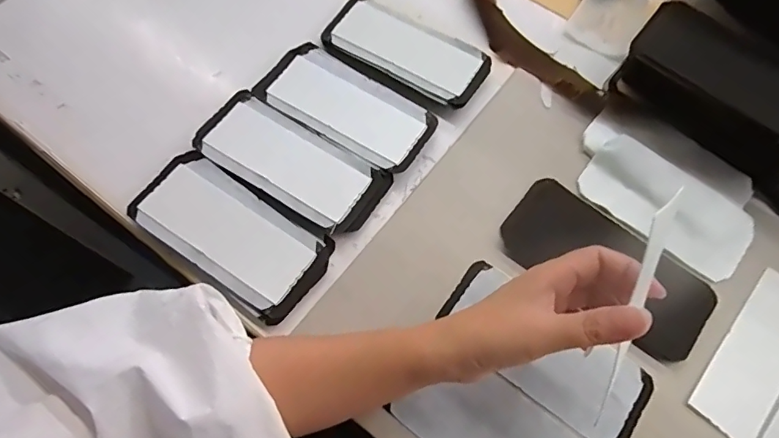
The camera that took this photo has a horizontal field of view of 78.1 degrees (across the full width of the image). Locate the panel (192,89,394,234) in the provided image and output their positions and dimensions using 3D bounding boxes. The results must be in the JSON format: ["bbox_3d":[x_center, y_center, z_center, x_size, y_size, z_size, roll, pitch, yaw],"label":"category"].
[{"bbox_3d":[-0.089,-0.050,0.437,0.172,0.022,0.074,30,71,12],"label":"panel"}]

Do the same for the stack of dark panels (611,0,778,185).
[{"bbox_3d":[0.311,-0.115,0.437,0.183,0.068,0.094,41,74,15],"label":"stack of dark panels"}]

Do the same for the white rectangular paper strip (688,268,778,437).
[{"bbox_3d":[0.298,0.108,0.386,0.052,0.004,0.144,40,74,15],"label":"white rectangular paper strip"}]

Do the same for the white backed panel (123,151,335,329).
[{"bbox_3d":[-0.133,0.009,0.402,0.164,0.011,0.080,34,72,13],"label":"white backed panel"}]

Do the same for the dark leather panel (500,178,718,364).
[{"bbox_3d":[0.183,0.040,0.410,0.175,0.008,0.080,37,77,16],"label":"dark leather panel"}]

